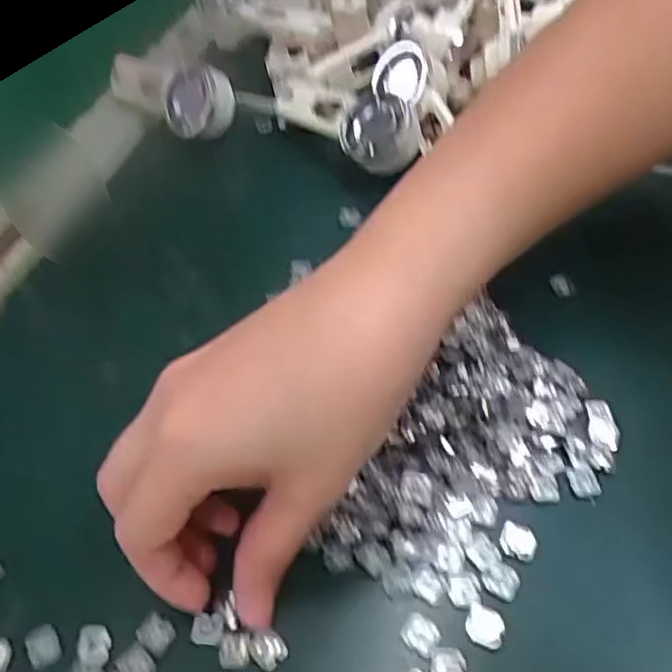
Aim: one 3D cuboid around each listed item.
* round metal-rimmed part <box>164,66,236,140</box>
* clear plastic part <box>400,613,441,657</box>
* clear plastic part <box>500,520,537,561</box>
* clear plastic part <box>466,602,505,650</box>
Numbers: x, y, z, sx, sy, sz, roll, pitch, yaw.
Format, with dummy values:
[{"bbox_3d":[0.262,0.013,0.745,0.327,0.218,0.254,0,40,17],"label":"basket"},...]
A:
[{"bbox_3d":[-0.080,-0.134,0.411,0.041,0.039,0.024,-4,50,-3],"label":"round metal-rimmed part"},{"bbox_3d":[0.028,0.099,0.235,0.012,0.004,0.011,29,58,26],"label":"clear plastic part"},{"bbox_3d":[0.065,0.073,0.251,0.013,0.006,0.009,14,53,17],"label":"clear plastic part"},{"bbox_3d":[0.050,0.097,0.237,0.012,0.006,0.011,20,55,20],"label":"clear plastic part"}]

